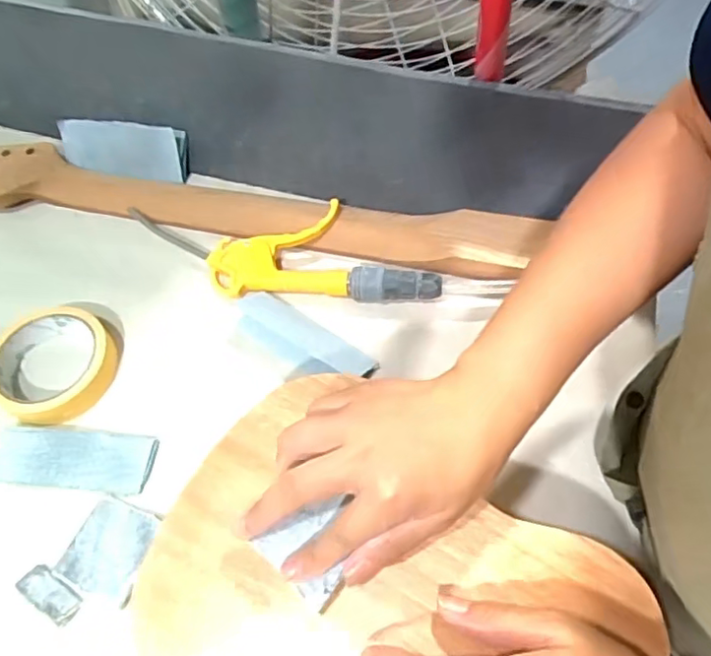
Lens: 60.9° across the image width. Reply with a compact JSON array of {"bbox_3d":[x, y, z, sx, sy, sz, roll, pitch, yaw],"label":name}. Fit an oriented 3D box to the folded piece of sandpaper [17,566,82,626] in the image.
[{"bbox_3d":[-0.194,0.169,0.385,0.041,0.011,0.020,27,60,19],"label":"folded piece of sandpaper"}]

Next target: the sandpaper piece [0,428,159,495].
[{"bbox_3d":[-0.204,0.093,0.435,0.117,0.006,0.042,4,55,5],"label":"sandpaper piece"}]

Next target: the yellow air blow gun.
[{"bbox_3d":[-0.065,-0.066,0.521,0.266,0.032,0.089,2,55,3],"label":"yellow air blow gun"}]

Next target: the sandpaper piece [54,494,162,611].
[{"bbox_3d":[-0.160,0.144,0.399,0.052,0.004,0.057,18,59,12],"label":"sandpaper piece"}]

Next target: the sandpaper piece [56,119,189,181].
[{"bbox_3d":[-0.224,-0.173,0.582,0.123,0.051,0.011,7,32,2],"label":"sandpaper piece"}]

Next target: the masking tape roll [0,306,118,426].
[{"bbox_3d":[-0.238,0.028,0.472,0.087,0.024,0.092,-1,55,1],"label":"masking tape roll"}]

